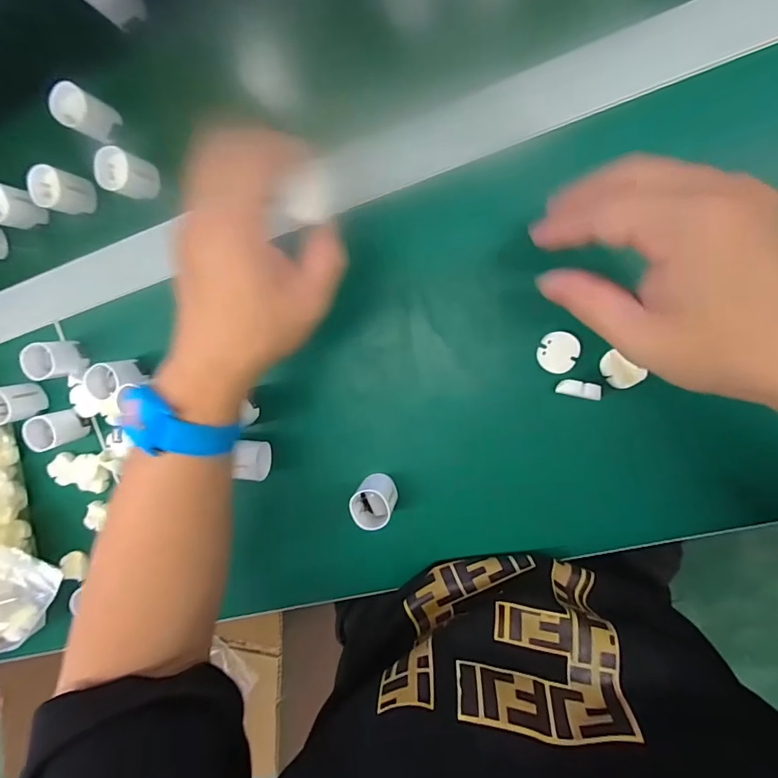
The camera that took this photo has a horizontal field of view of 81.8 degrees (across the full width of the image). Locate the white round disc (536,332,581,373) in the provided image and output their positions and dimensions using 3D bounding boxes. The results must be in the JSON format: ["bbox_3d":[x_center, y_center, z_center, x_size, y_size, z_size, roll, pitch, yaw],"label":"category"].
[{"bbox_3d":[0.116,-0.025,0.308,0.025,0.004,0.028,28,111,15],"label":"white round disc"}]

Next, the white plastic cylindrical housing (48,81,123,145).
[{"bbox_3d":[-0.230,-0.208,0.340,0.033,0.030,0.028,32,100,1],"label":"white plastic cylindrical housing"}]

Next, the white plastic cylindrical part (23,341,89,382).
[{"bbox_3d":[-0.272,-0.024,0.366,0.033,0.031,0.028,-7,97,7],"label":"white plastic cylindrical part"}]

